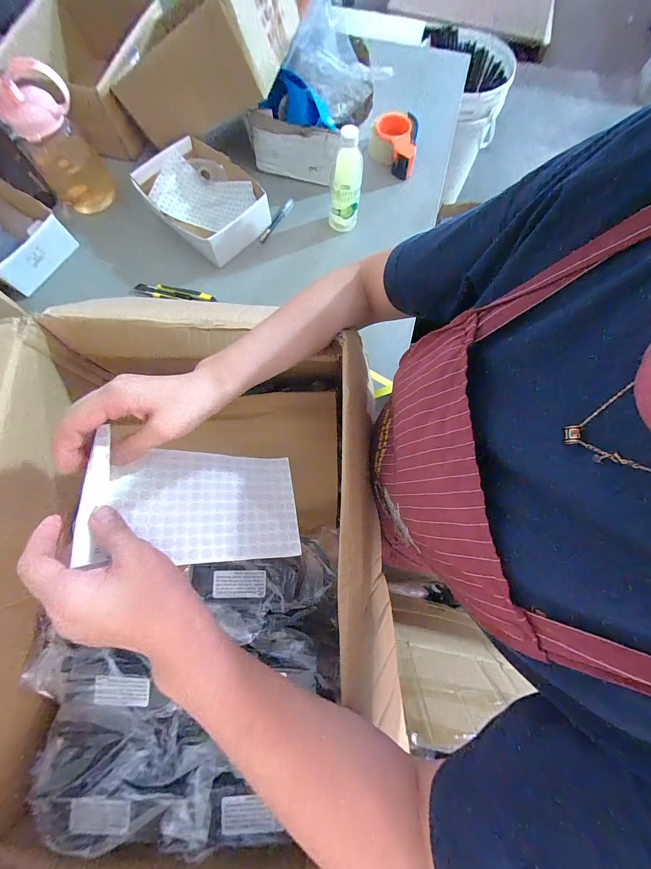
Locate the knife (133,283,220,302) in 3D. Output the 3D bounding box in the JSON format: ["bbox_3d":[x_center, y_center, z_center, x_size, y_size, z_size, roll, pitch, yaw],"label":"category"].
[{"bbox_3d":[-0.302,-0.282,0.604,0.154,0.014,0.032,12,76,3],"label":"knife"}]

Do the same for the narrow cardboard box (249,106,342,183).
[{"bbox_3d":[-0.067,-0.600,0.637,0.184,0.097,0.026,17,77,4],"label":"narrow cardboard box"}]

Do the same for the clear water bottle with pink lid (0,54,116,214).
[{"bbox_3d":[-0.530,-0.574,0.599,0.127,0.227,0.103,-37,79,-9],"label":"clear water bottle with pink lid"}]

